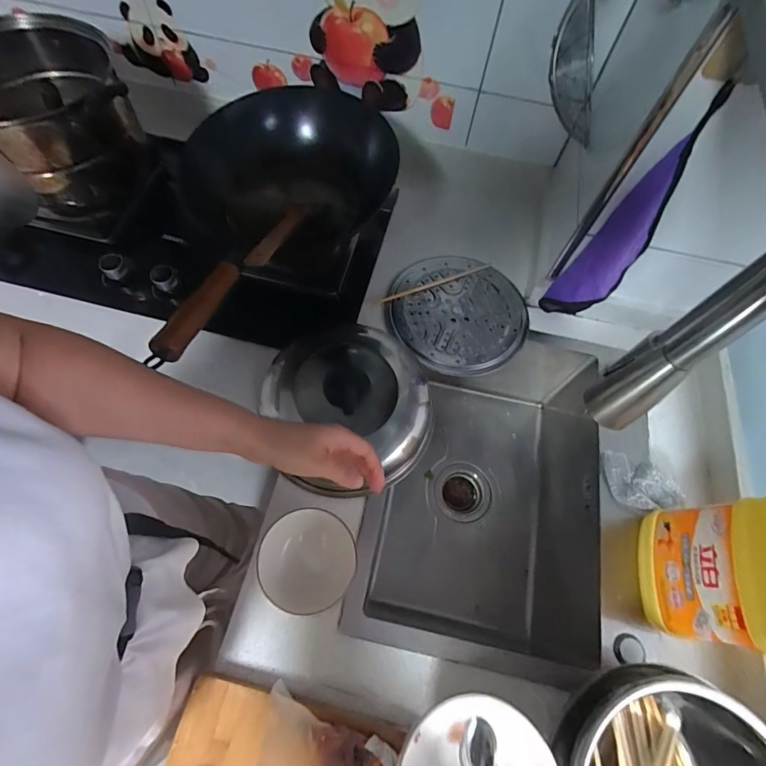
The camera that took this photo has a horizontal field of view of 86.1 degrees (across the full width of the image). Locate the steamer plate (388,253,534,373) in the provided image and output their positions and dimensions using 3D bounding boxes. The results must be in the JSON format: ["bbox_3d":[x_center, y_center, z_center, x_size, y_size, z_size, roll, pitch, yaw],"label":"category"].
[{"bbox_3d":[0.129,-0.128,0.716,0.236,0.028,0.227,1,66,-2],"label":"steamer plate"}]

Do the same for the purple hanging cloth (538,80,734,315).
[{"bbox_3d":[0.317,-0.187,0.569,0.079,0.338,0.070,35,69,13],"label":"purple hanging cloth"}]

